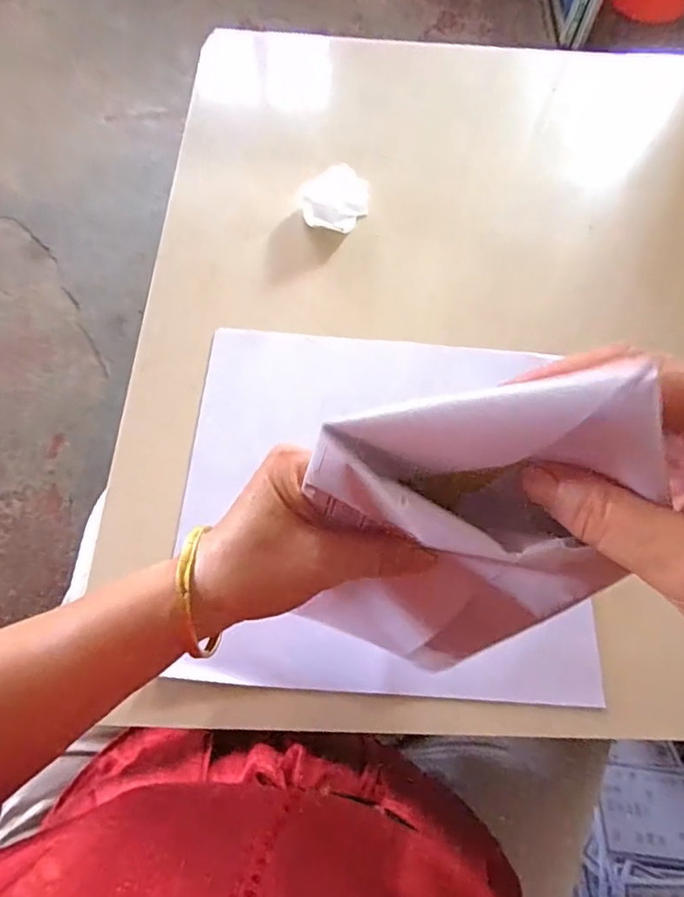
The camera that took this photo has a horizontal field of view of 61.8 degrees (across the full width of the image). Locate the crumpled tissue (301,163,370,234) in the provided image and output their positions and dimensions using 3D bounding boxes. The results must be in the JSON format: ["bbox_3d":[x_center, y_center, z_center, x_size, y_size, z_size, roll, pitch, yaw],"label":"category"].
[{"bbox_3d":[-0.006,-0.256,0.590,0.065,0.026,0.072,15,67,4],"label":"crumpled tissue"}]

